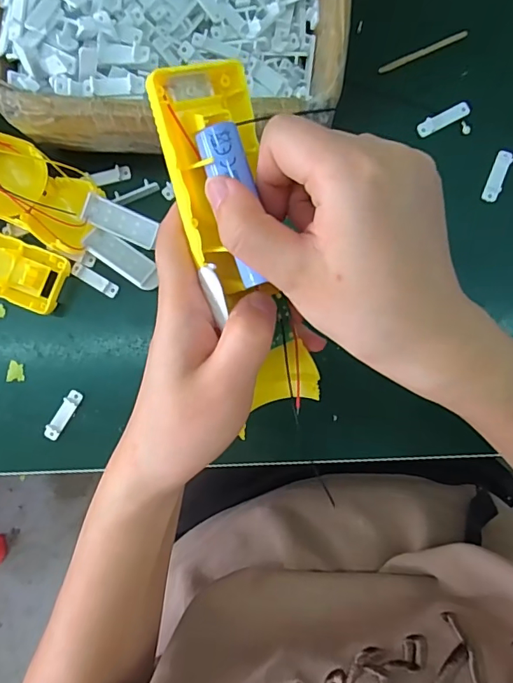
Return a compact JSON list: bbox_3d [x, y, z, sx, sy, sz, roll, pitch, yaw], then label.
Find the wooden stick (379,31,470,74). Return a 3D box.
[{"bbox_3d":[0.121,-0.210,0.343,0.067,0.004,0.006,-23,87,0],"label":"wooden stick"}]

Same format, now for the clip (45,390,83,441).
[{"bbox_3d":[-0.136,0.052,0.334,0.010,0.004,0.037,34,88,3],"label":"clip"}]

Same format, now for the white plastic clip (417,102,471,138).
[{"bbox_3d":[0.133,-0.158,0.338,0.039,0.004,0.011,-26,87,0],"label":"white plastic clip"}]

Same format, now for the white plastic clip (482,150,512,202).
[{"bbox_3d":[0.170,-0.116,0.334,0.010,0.004,0.038,22,88,2],"label":"white plastic clip"}]

